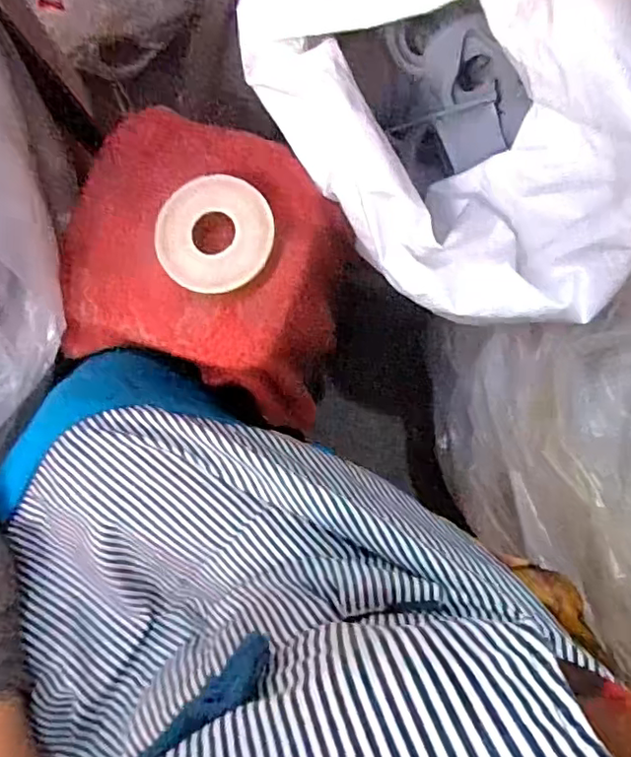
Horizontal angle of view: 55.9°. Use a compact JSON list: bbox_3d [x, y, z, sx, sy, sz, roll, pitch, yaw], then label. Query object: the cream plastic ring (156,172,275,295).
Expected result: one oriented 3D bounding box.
[{"bbox_3d":[-0.082,-0.119,0.503,0.095,0.032,0.097,-1,83,6],"label":"cream plastic ring"}]

